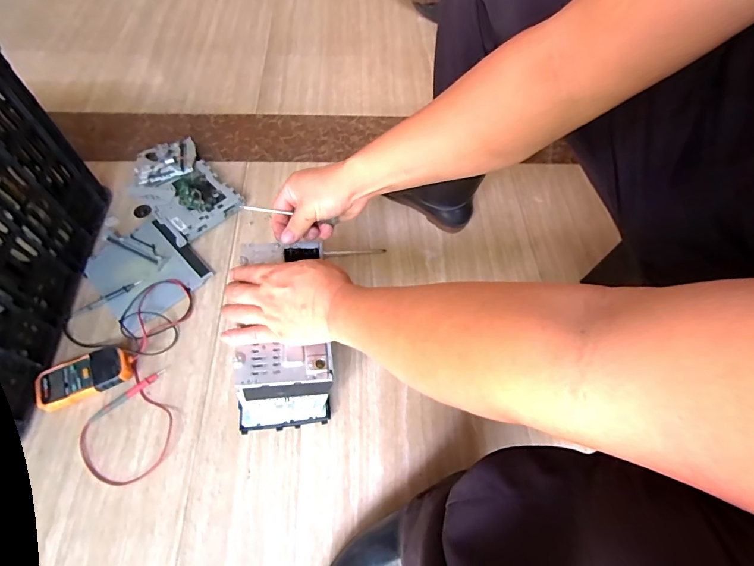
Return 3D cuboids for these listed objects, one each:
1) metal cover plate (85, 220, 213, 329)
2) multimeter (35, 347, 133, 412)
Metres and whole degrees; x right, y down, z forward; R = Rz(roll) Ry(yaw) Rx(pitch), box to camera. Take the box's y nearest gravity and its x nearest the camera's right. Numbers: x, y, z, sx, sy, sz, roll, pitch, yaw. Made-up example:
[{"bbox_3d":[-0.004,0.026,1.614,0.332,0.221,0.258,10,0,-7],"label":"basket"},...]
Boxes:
[{"bbox_3d":[-0.400,-0.024,0.665,0.157,0.024,0.177,-39,69,-22],"label":"metal cover plate"},{"bbox_3d":[-0.425,0.136,0.567,0.119,0.024,0.065,-22,63,-15],"label":"multimeter"}]

